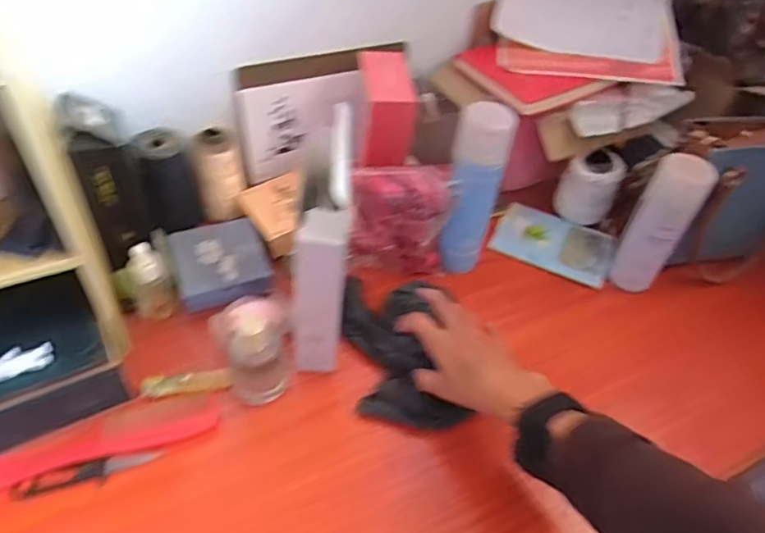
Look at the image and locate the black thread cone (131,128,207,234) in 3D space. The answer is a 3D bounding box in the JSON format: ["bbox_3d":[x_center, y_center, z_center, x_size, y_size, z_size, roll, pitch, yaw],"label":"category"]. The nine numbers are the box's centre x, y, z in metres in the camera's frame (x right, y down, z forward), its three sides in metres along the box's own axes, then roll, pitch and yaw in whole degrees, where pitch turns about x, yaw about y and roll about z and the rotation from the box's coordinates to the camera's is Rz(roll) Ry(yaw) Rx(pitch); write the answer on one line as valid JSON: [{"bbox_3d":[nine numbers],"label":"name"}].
[{"bbox_3d":[-0.239,-0.090,0.633,0.056,0.120,0.065,-13,49,-17],"label":"black thread cone"}]

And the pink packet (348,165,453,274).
[{"bbox_3d":[0.020,-0.042,0.601,0.104,0.145,0.033,4,47,-2],"label":"pink packet"}]

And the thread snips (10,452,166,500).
[{"bbox_3d":[-0.247,0.175,0.475,0.114,0.006,0.019,-9,48,-14],"label":"thread snips"}]

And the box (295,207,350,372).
[{"bbox_3d":[-0.054,0.028,0.485,0.042,0.181,0.030,0,47,-5],"label":"box"}]

